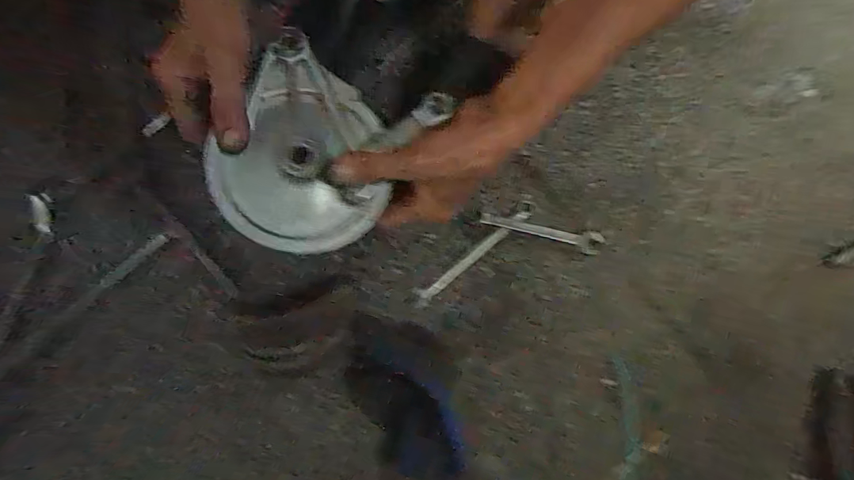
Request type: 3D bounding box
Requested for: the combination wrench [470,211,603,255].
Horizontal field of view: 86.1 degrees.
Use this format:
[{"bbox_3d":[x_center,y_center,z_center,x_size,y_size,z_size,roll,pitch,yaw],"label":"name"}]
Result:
[{"bbox_3d":[0.095,-0.006,0.398,0.118,0.004,0.021,9,75,-4],"label":"combination wrench"}]

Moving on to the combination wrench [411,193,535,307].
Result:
[{"bbox_3d":[0.042,0.008,0.394,0.136,0.008,0.018,-40,76,-12],"label":"combination wrench"}]

